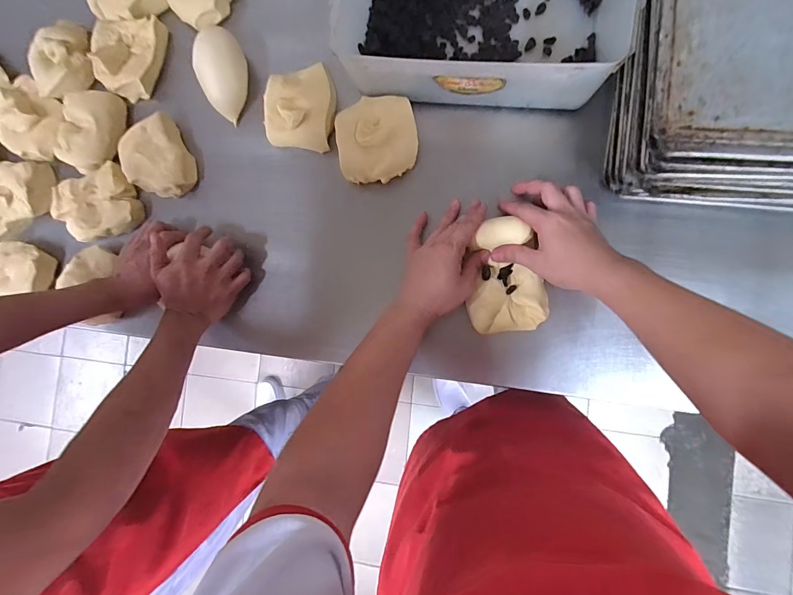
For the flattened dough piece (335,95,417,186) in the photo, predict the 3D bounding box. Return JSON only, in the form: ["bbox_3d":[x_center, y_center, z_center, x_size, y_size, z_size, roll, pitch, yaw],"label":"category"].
[{"bbox_3d":[-0.028,-0.222,0.505,0.108,0.029,0.115,-10,88,8],"label":"flattened dough piece"}]

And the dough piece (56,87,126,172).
[{"bbox_3d":[-0.474,-0.257,0.571,0.078,0.042,0.124,12,91,8],"label":"dough piece"}]

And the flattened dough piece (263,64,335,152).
[{"bbox_3d":[-0.138,-0.278,0.533,0.097,0.039,0.124,8,90,8],"label":"flattened dough piece"}]

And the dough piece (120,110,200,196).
[{"bbox_3d":[-0.363,-0.207,0.557,0.094,0.038,0.120,-25,86,7],"label":"dough piece"}]

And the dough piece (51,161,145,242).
[{"bbox_3d":[-0.462,-0.142,0.569,0.125,0.037,0.103,-22,86,7],"label":"dough piece"}]

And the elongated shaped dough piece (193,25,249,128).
[{"bbox_3d":[-0.260,-0.328,0.543,0.062,0.050,0.123,0,89,8],"label":"elongated shaped dough piece"}]

